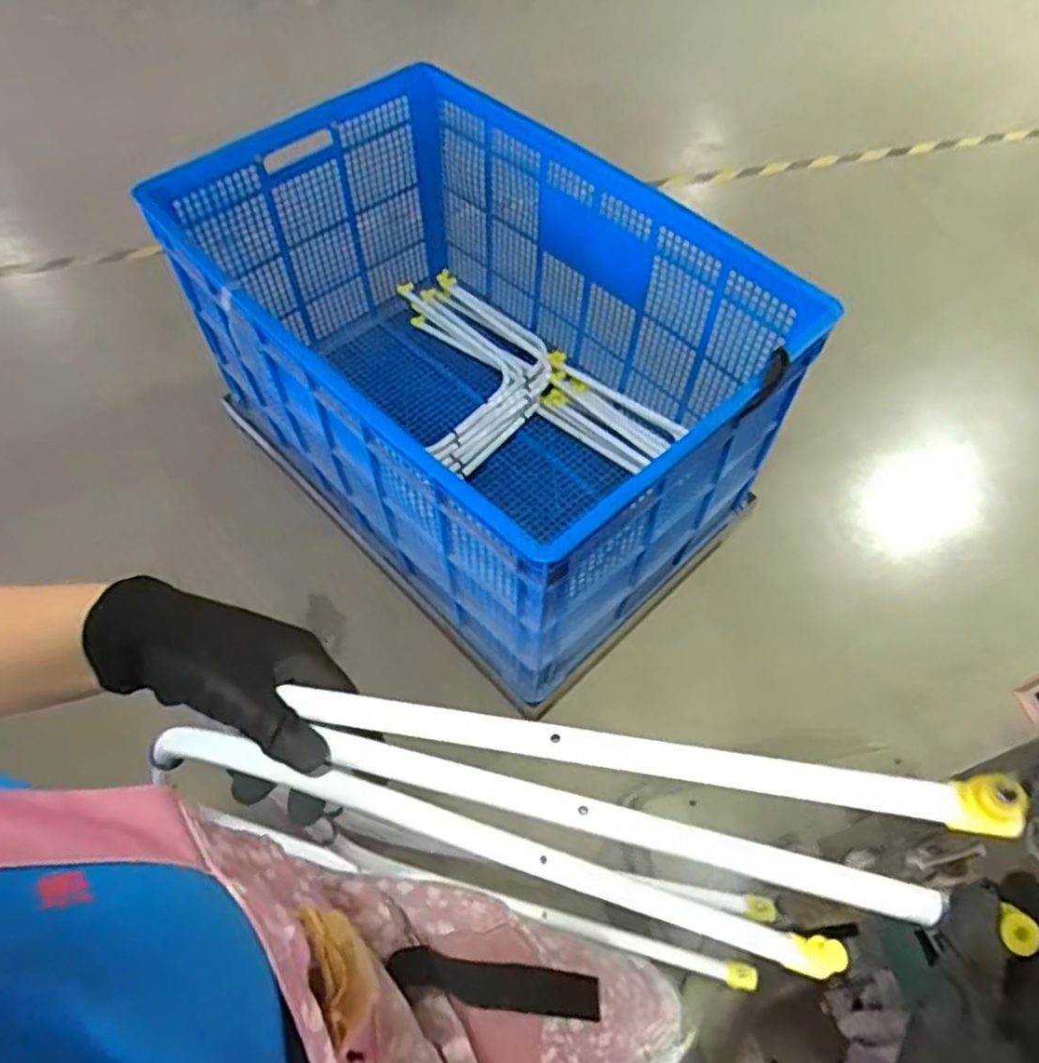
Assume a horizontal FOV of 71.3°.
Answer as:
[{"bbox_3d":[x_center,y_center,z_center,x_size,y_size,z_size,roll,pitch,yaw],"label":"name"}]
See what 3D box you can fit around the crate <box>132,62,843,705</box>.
[{"bbox_3d":[-0.084,-0.332,1.436,1.057,0.620,0.714,40,66,21],"label":"crate"}]

